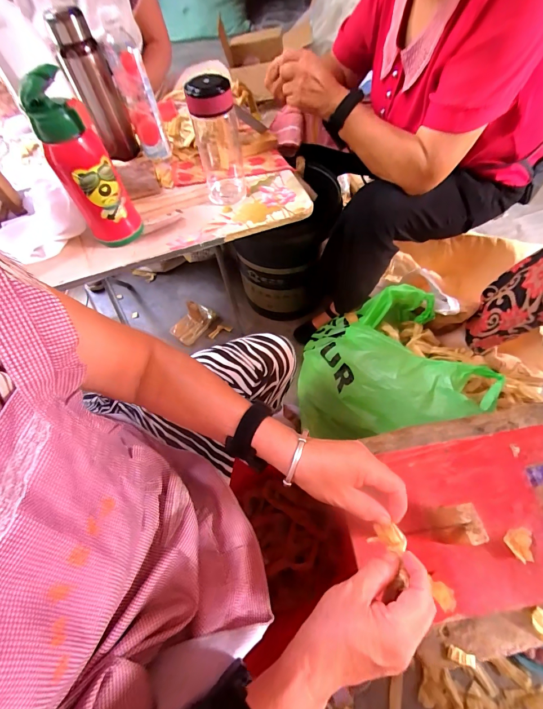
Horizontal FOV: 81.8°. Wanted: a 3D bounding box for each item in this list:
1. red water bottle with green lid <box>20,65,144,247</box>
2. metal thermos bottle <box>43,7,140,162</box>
[{"bbox_3d":[-0.277,-0.269,0.471,0.081,0.218,0.067,-31,64,-12],"label":"red water bottle with green lid"},{"bbox_3d":[-0.348,-0.519,0.632,0.076,0.226,0.067,-27,63,-10],"label":"metal thermos bottle"}]

